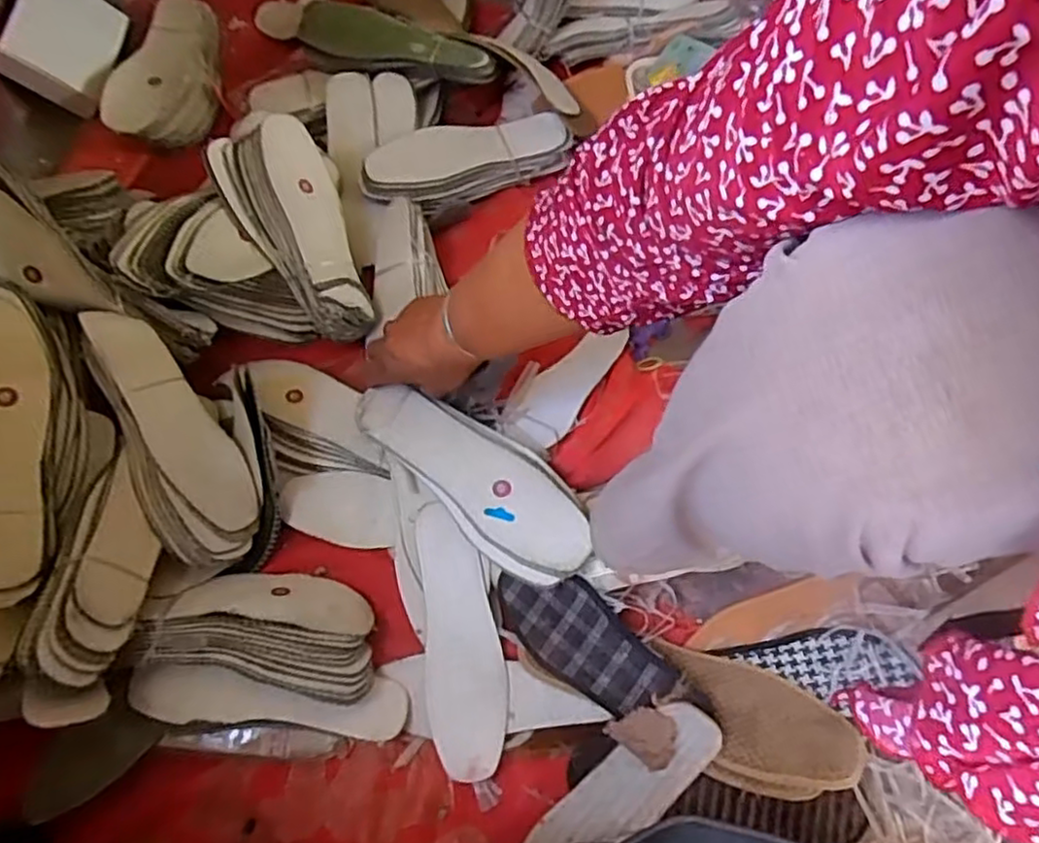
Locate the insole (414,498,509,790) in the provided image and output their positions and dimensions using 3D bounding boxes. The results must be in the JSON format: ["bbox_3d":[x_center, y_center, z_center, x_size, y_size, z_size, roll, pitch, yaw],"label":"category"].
[{"bbox_3d":[-0.049,0.176,0.577,0.062,0.011,0.214,-6,69,-9],"label":"insole"}]

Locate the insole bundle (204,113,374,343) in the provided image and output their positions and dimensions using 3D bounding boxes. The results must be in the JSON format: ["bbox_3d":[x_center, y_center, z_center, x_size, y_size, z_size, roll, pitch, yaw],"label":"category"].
[{"bbox_3d":[-0.223,-0.192,0.710,0.113,0.082,0.245,-24,82,-13],"label":"insole bundle"}]

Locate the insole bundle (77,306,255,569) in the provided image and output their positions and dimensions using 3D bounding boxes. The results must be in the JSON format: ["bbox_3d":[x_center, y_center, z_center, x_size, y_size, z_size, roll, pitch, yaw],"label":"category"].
[{"bbox_3d":[-0.304,0.010,0.605,0.087,0.061,0.248,-28,86,-14],"label":"insole bundle"}]

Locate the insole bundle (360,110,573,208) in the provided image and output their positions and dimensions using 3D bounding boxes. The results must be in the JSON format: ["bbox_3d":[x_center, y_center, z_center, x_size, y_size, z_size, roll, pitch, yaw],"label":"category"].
[{"bbox_3d":[-0.060,-0.296,0.777,0.232,0.046,0.073,-19,68,-11],"label":"insole bundle"}]

